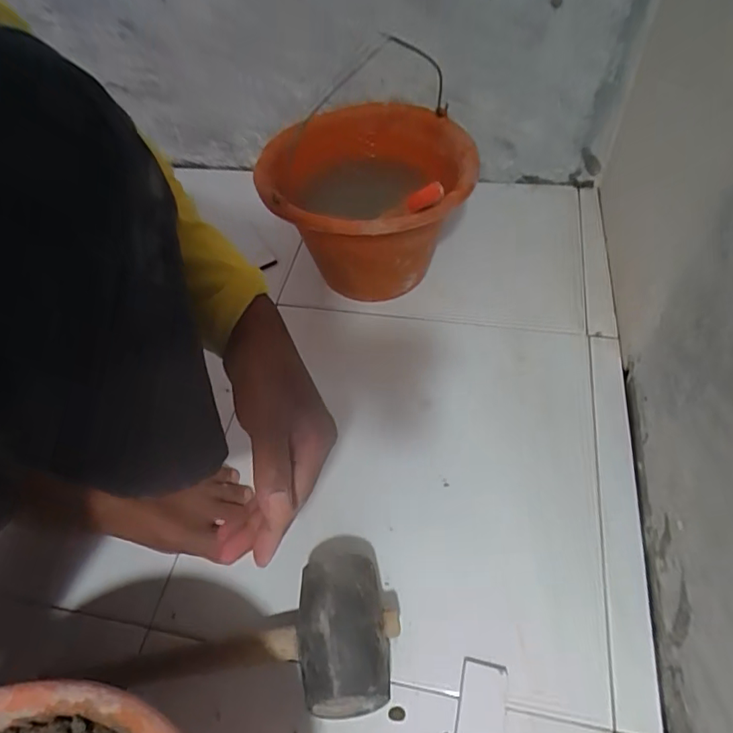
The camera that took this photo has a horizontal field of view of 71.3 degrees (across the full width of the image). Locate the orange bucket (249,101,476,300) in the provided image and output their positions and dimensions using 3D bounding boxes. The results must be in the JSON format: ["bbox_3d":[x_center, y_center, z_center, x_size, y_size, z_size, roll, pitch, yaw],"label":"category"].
[{"bbox_3d":[0.001,-0.214,0.667,0.251,0.185,0.287,-8,54,0],"label":"orange bucket"}]

